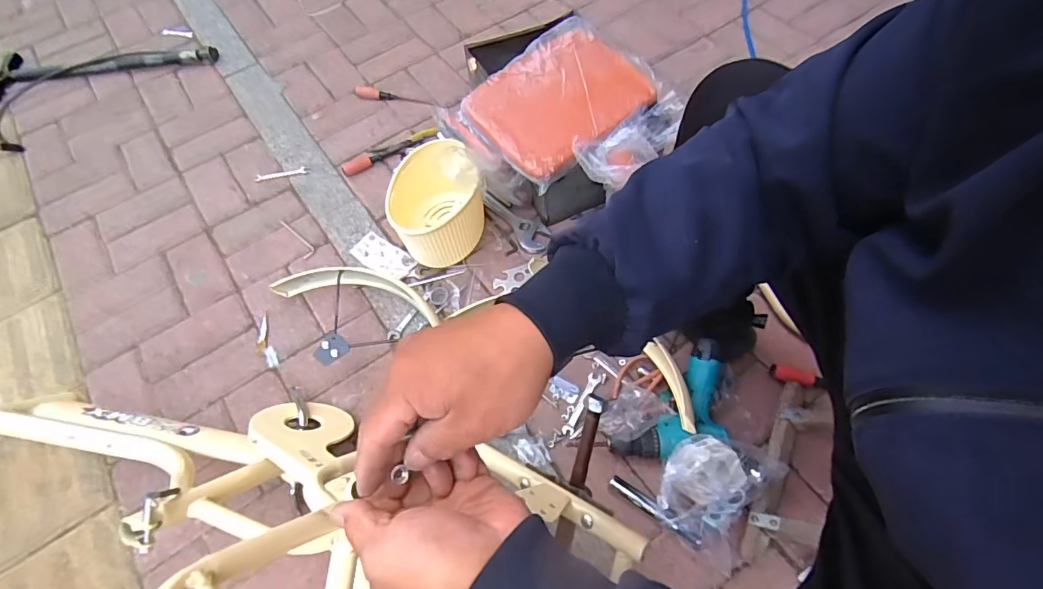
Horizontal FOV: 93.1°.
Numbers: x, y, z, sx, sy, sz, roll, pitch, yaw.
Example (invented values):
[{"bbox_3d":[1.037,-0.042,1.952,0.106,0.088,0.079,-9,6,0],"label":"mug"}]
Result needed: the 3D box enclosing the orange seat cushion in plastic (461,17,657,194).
[{"bbox_3d":[0.071,-0.378,0.947,0.321,0.052,0.251,-38,67,-17],"label":"orange seat cushion in plastic"}]

